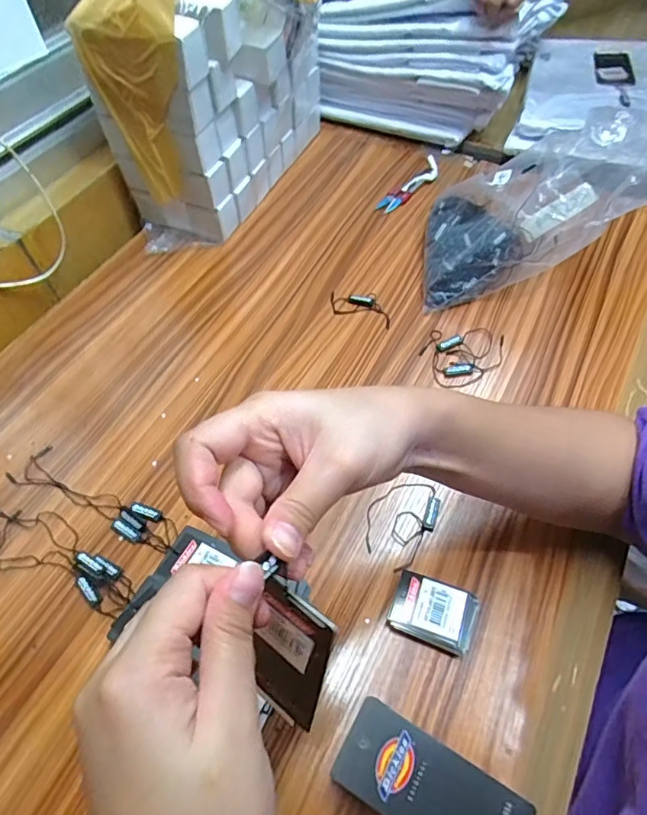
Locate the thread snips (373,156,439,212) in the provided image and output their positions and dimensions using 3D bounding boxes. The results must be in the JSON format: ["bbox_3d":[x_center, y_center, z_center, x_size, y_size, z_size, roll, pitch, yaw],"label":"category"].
[{"bbox_3d":[0.116,-0.292,0.669,0.032,0.012,0.127,36,64,23],"label":"thread snips"}]

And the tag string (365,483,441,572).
[{"bbox_3d":[0.062,0.092,0.416,0.052,0.007,0.073,21,59,15],"label":"tag string"}]

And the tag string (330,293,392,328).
[{"bbox_3d":[0.041,-0.111,0.557,0.071,0.005,0.038,14,57,11],"label":"tag string"}]

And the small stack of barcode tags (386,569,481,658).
[{"bbox_3d":[0.080,0.149,0.371,0.060,0.016,0.044,18,58,13],"label":"small stack of barcode tags"}]

